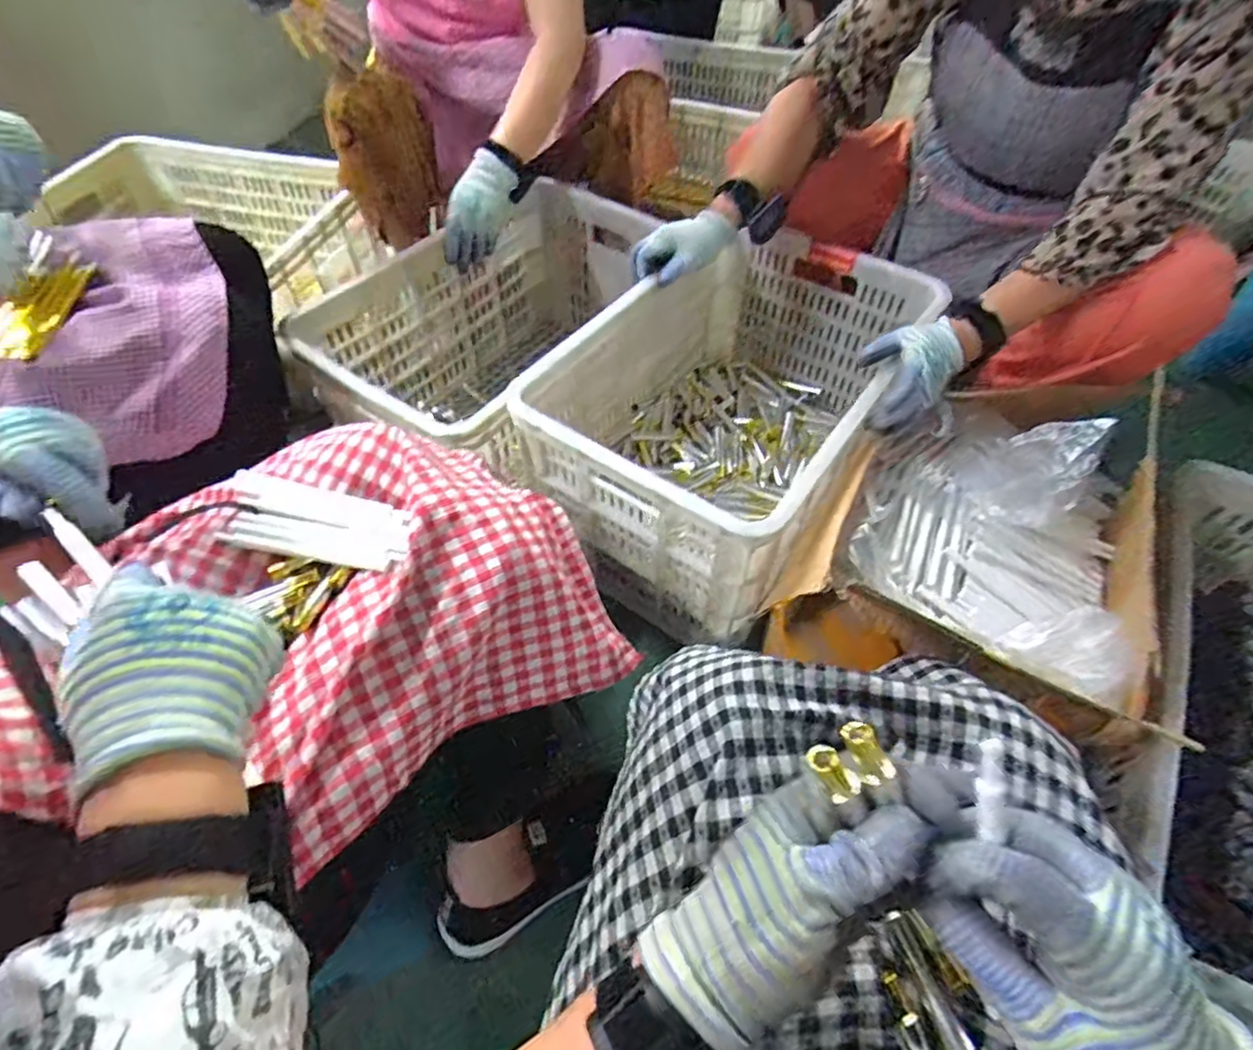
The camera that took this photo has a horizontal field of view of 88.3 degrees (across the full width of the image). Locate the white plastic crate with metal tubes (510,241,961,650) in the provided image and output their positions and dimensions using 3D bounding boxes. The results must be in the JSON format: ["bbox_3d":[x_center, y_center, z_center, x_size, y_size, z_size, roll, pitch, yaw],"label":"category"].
[{"bbox_3d":[0.148,-0.166,0.939,0.381,0.275,0.544,30,59,21],"label":"white plastic crate with metal tubes"}]

